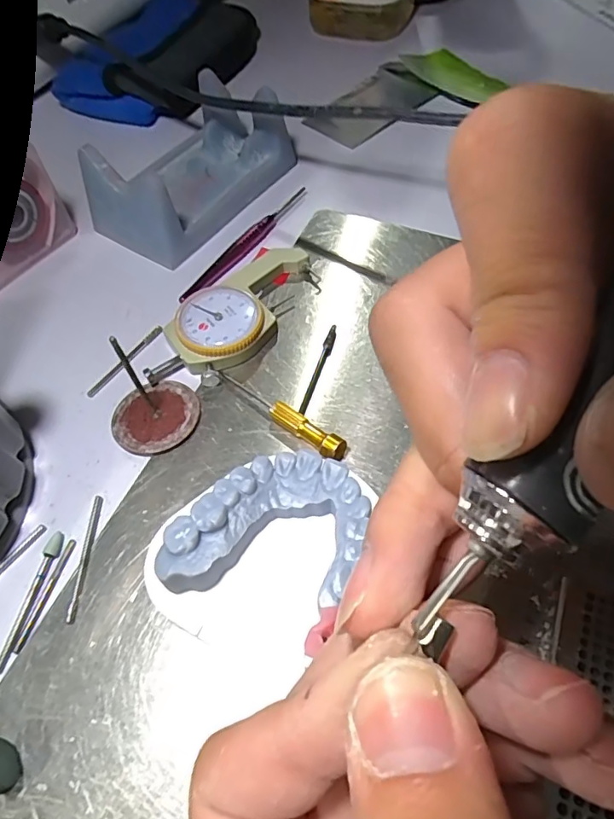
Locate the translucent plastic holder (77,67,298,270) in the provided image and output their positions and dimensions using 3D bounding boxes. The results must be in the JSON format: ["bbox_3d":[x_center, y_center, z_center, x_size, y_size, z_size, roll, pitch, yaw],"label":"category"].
[{"bbox_3d":[-0.059,-0.133,0.272,0.064,0.037,0.112,30,63,20],"label":"translucent plastic holder"}]

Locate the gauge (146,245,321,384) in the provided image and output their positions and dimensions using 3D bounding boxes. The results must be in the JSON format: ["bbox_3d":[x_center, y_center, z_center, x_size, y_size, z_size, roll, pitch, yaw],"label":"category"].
[{"bbox_3d":[-0.030,-0.044,0.228,0.040,0.011,0.089,24,62,17],"label":"gauge"}]

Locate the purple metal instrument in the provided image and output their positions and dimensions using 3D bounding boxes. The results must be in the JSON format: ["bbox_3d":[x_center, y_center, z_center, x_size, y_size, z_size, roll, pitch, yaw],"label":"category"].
[{"bbox_3d":[-0.030,-0.086,0.259,0.011,0.005,0.096,27,62,19],"label":"purple metal instrument"}]

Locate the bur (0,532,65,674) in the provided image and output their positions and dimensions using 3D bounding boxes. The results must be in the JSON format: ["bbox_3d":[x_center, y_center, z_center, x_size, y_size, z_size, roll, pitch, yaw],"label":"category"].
[{"bbox_3d":[-0.092,0.062,0.170,0.004,0.004,0.044,9,58,9],"label":"bur"}]

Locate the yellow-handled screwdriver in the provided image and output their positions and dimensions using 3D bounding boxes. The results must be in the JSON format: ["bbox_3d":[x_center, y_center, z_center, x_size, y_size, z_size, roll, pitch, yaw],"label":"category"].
[{"bbox_3d":[-0.011,0.001,0.199,0.062,0.007,0.007,33,64,22],"label":"yellow-handled screwdriver"}]

